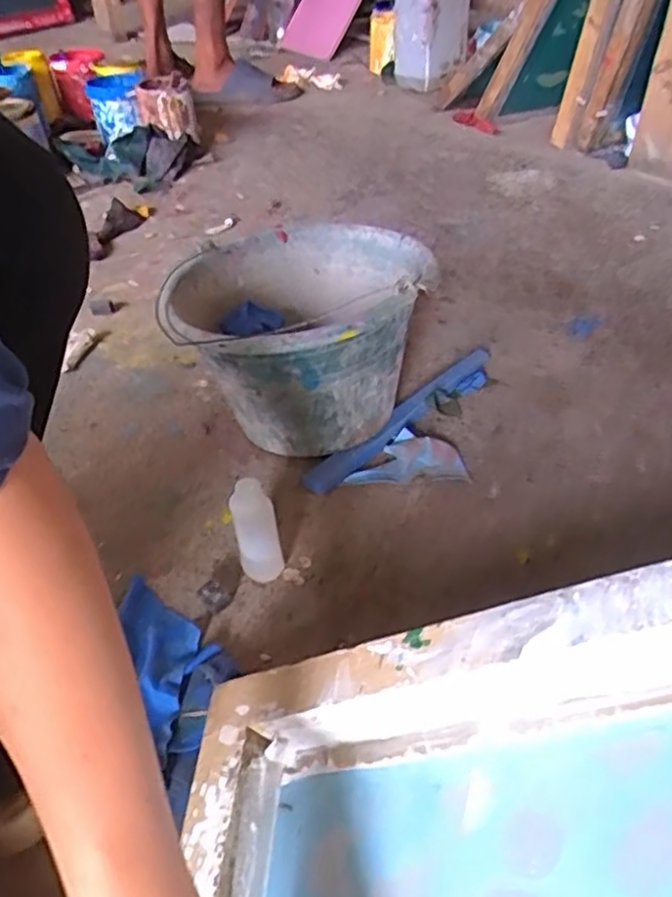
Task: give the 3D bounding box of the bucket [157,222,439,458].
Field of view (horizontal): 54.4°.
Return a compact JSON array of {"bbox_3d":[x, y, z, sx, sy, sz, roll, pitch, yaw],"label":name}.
[{"bbox_3d":[-0.032,-0.106,0.649,0.226,0.175,0.235,-1,43,1],"label":"bucket"}]

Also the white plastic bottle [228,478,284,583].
[{"bbox_3d":[-0.062,0.067,0.518,0.031,0.095,0.026,26,49,27],"label":"white plastic bottle"}]

